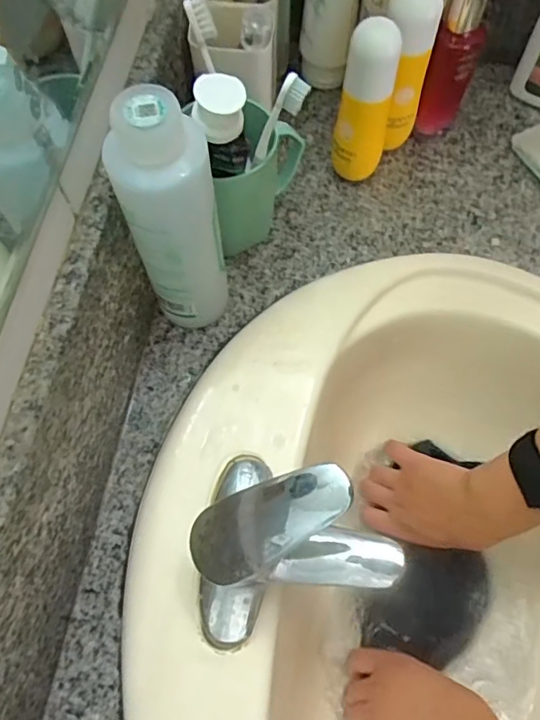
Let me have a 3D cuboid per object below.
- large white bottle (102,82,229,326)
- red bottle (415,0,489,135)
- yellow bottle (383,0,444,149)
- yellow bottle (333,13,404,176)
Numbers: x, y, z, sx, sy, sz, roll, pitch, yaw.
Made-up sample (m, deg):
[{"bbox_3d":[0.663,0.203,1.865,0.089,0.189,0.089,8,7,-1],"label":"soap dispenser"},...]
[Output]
[{"bbox_3d":[-0.065,-0.087,0.388,0.059,0.213,0.049,-13,69,-6],"label":"large white bottle"},{"bbox_3d":[0.163,-0.263,0.489,0.042,0.161,0.041,18,68,6],"label":"red bottle"},{"bbox_3d":[0.118,-0.250,0.484,0.042,0.153,0.038,-24,70,-10],"label":"yellow bottle"},{"bbox_3d":[0.082,-0.215,0.479,0.043,0.148,0.039,5,68,2],"label":"yellow bottle"}]

